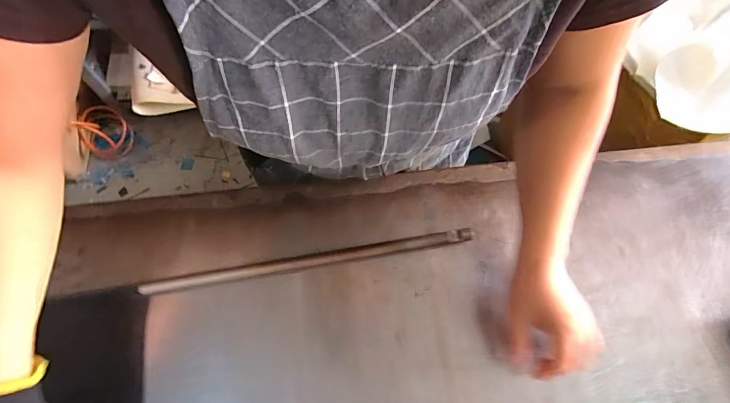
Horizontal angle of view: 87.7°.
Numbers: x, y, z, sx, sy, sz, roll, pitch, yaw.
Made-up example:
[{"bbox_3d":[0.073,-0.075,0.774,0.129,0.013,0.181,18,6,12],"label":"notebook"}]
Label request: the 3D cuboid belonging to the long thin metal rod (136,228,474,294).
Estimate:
[{"bbox_3d":[-0.065,0.072,0.463,0.396,0.014,0.019,-9,69,-6],"label":"long thin metal rod"}]

